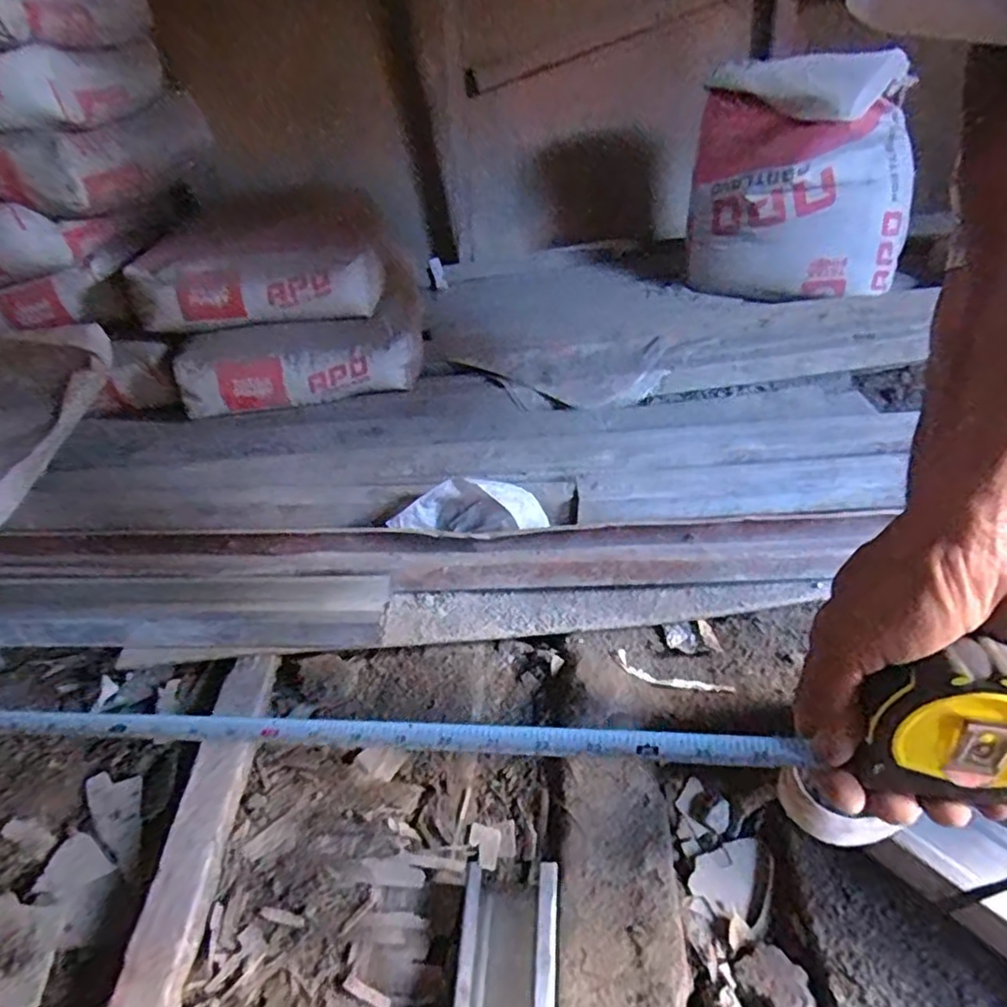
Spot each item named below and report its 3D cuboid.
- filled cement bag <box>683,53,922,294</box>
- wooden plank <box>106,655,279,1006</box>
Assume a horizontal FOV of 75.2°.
[{"bbox_3d":[0.523,-0.566,1.162,0.350,0.364,0.142,25,46,34],"label":"filled cement bag"},{"bbox_3d":[-0.274,0.300,0.596,0.054,0.036,0.370,-5,37,0],"label":"wooden plank"}]

